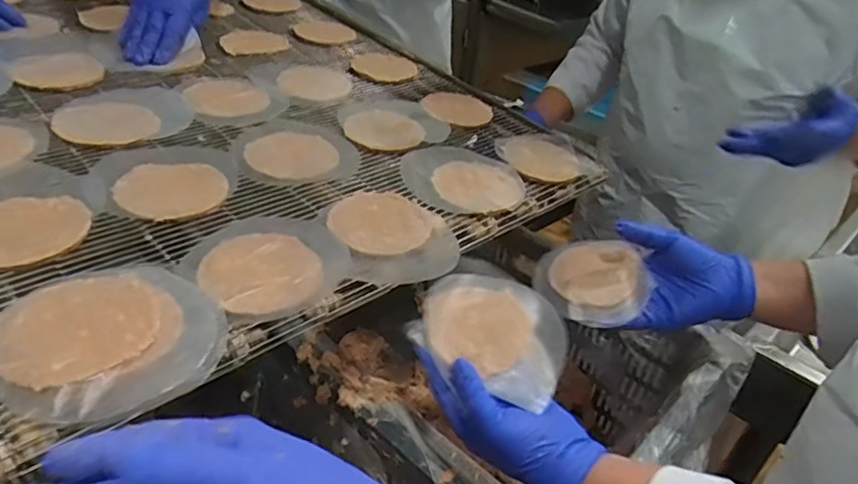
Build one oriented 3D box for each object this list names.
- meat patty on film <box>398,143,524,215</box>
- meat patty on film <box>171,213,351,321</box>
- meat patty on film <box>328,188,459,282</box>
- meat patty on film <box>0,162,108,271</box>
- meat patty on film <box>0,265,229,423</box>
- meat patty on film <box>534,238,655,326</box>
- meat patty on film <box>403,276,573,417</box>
[{"bbox_3d":[0.031,-0.065,0.580,0.118,0.011,0.107,-1,43,-17],"label":"meat patty on film"},{"bbox_3d":[-0.121,0.014,0.444,0.101,0.013,0.113,33,42,33],"label":"meat patty on film"},{"bbox_3d":[-0.029,-0.006,0.498,0.099,0.017,0.114,-9,37,-22],"label":"meat patty on film"},{"bbox_3d":[-0.317,-0.024,0.448,0.127,0.010,0.122,5,34,-3],"label":"meat patty on film"},{"bbox_3d":[-0.191,0.055,0.355,0.121,0.016,0.118,5,34,-3],"label":"meat patty on film"},{"bbox_3d":[0.166,0.037,0.586,0.104,0.012,0.107,-7,44,7],"label":"meat patty on film"},{"bbox_3d":[0.055,0.070,0.491,0.126,0.014,0.103,19,51,-1],"label":"meat patty on film"}]

